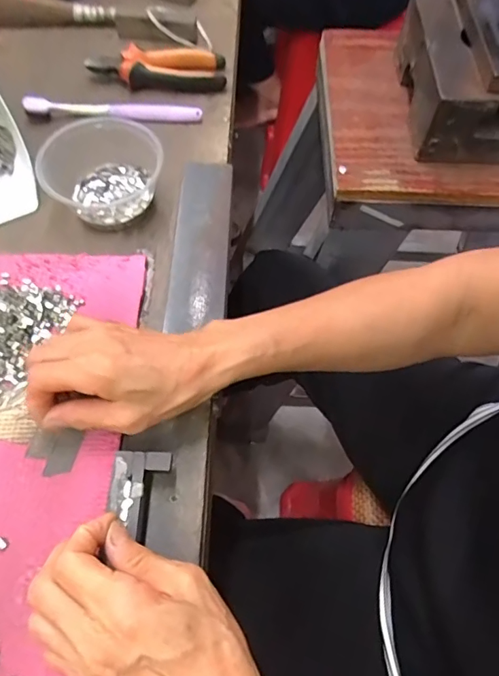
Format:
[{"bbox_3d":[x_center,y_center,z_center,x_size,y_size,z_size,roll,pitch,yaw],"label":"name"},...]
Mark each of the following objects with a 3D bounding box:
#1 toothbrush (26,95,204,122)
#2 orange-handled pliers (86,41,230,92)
[{"bbox_3d":[-0.144,-0.244,0.504,0.184,0.015,0.020,-1,63,-4],"label":"toothbrush"},{"bbox_3d":[-0.103,-0.305,0.532,0.148,0.023,0.057,-2,63,-5],"label":"orange-handled pliers"}]

